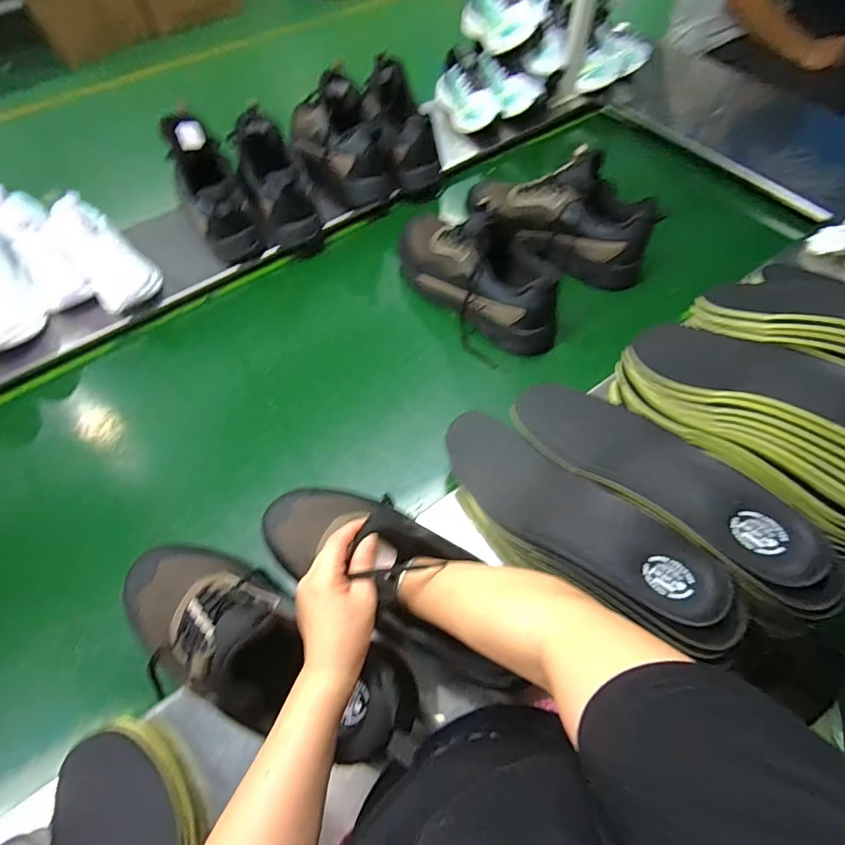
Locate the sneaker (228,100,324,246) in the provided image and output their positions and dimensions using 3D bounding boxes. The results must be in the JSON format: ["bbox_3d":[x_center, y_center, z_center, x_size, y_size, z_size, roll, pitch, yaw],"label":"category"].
[{"bbox_3d":[-0.254,-0.418,0.742,0.105,0.106,0.213,-22,104,-9],"label":"sneaker"}]

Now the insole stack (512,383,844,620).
[{"bbox_3d":[0.247,0.057,0.462,0.117,0.048,0.342,-36,48,-16],"label":"insole stack"}]

